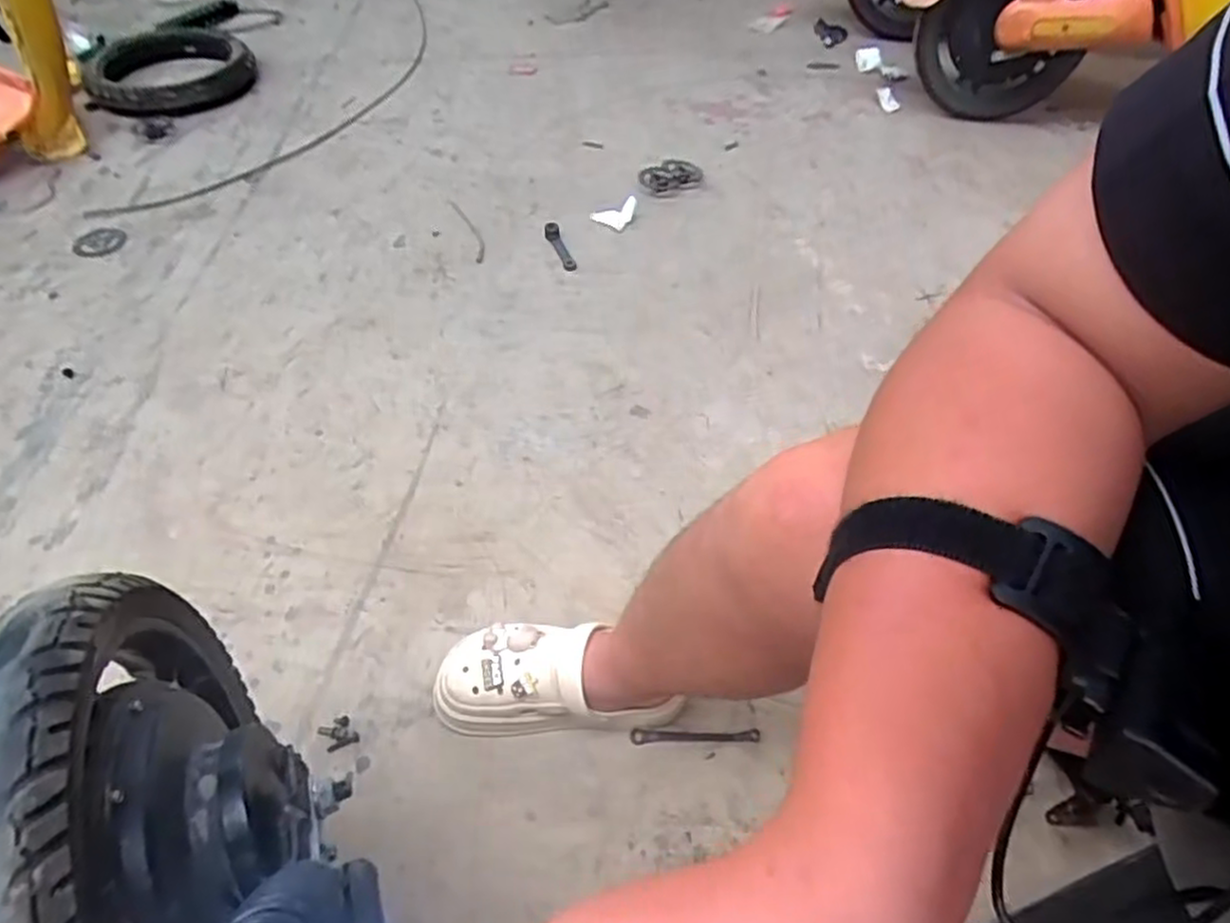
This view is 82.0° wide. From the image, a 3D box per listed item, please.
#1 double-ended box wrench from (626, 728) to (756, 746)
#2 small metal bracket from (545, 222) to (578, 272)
[{"bbox_3d":[0.086,0.298,0.765,0.138,0.009,0.015,2,51,-2],"label":"double-ended box wrench"},{"bbox_3d":[-0.103,-0.407,1.324,0.033,0.025,0.128,-15,54,-14],"label":"small metal bracket"}]

